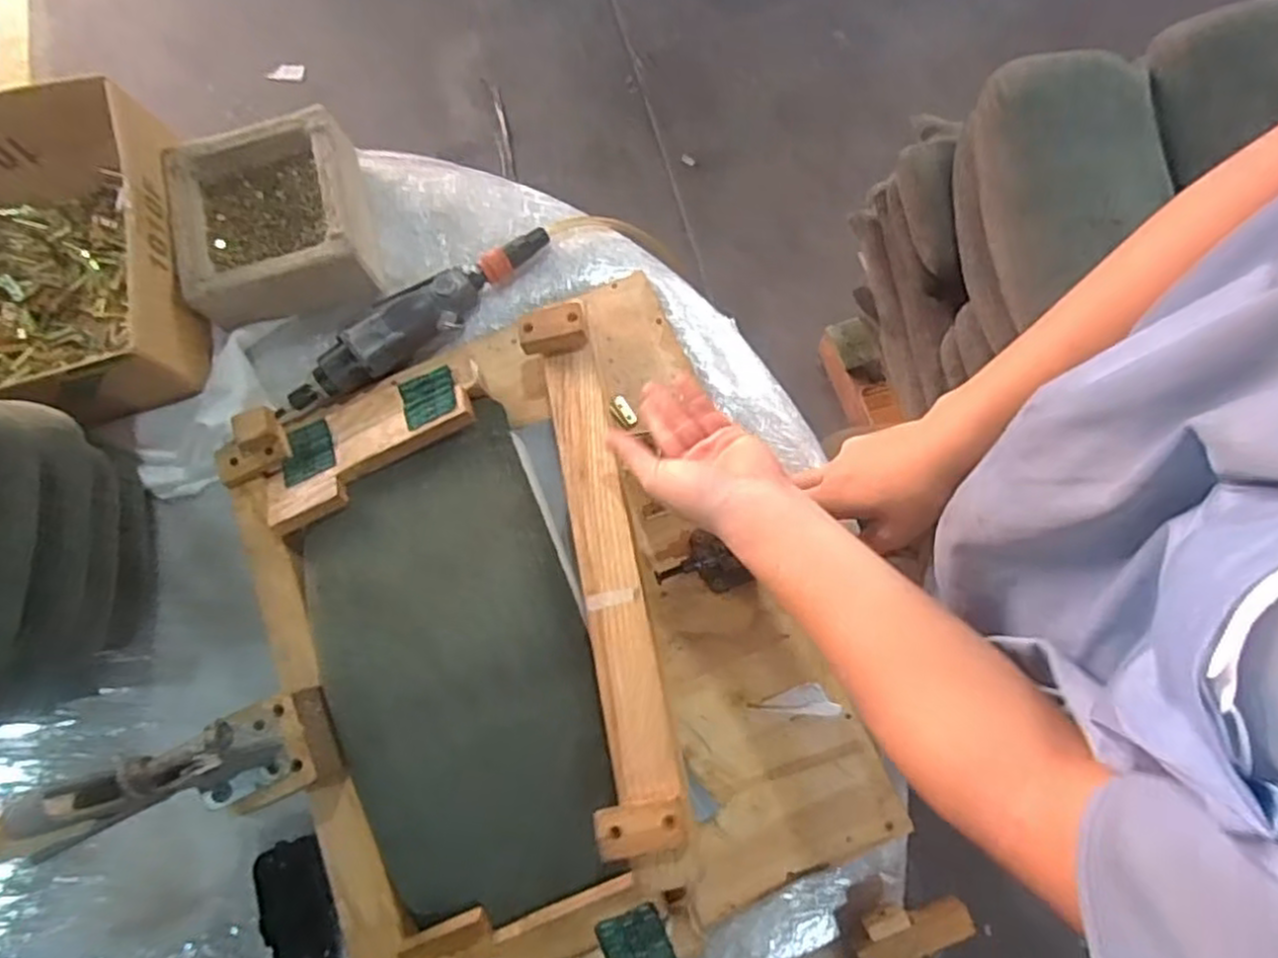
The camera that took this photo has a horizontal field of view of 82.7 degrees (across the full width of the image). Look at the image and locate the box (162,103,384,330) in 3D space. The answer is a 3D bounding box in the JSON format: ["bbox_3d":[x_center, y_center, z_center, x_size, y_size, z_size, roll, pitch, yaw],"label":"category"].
[{"bbox_3d":[-0.351,-0.250,0.704,0.168,0.065,0.172,-14,76,1],"label":"box"}]

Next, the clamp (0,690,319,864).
[{"bbox_3d":[-0.280,0.178,0.435,0.121,0.212,0.068,-17,76,0],"label":"clamp"}]

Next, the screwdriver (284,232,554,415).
[{"bbox_3d":[-0.214,-0.158,0.696,0.295,0.045,0.064,-41,78,-6],"label":"screwdriver"}]

